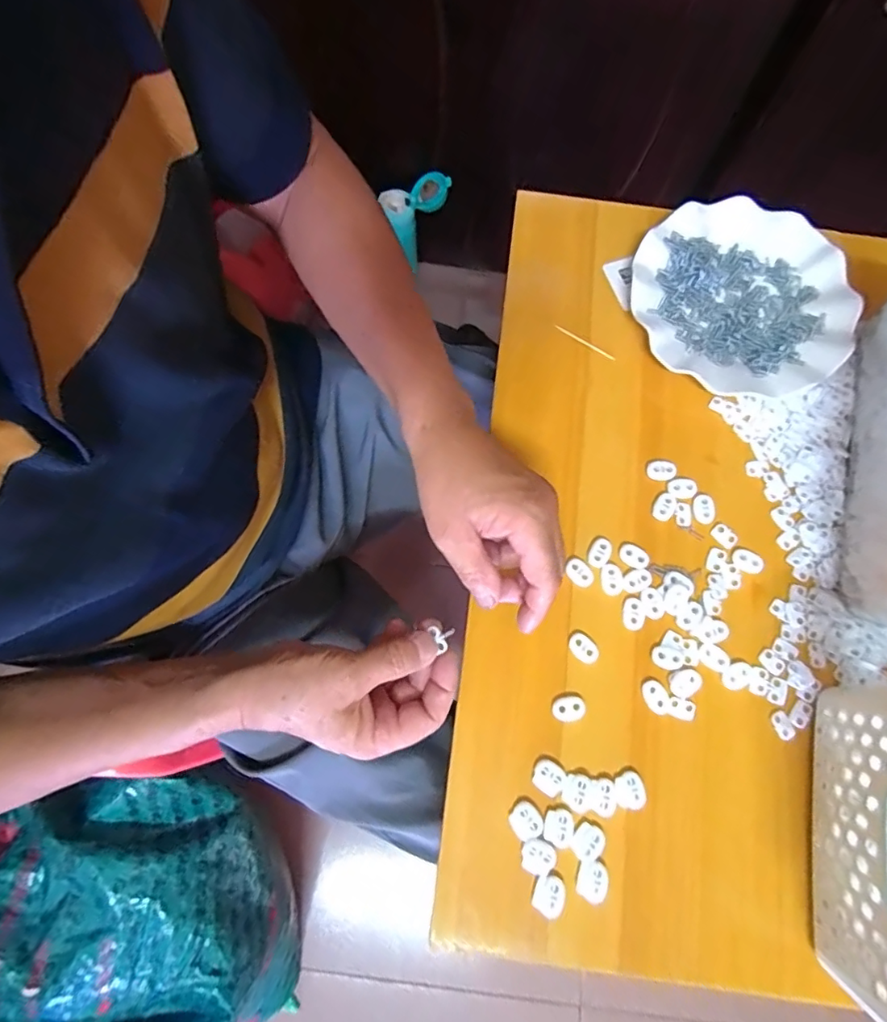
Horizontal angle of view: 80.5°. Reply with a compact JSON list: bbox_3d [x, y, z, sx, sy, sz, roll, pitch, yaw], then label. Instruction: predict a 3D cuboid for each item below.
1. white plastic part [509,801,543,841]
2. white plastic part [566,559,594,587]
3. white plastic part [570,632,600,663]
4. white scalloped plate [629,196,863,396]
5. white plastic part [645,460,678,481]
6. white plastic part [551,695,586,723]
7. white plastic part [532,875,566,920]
[{"bbox_3d":[0.055,0.207,0.348,0.020,0.004,0.022,-30,79,-9],"label":"white plastic part"},{"bbox_3d":[0.102,0.046,0.393,0.015,0.004,0.023,-41,80,-10],"label":"white plastic part"},{"bbox_3d":[0.101,0.100,0.379,0.022,0.004,0.016,38,78,7],"label":"white plastic part"},{"bbox_3d":[0.250,-0.180,0.447,0.179,0.024,0.174,0,76,-2],"label":"white scalloped plate"},{"bbox_3d":[0.173,-0.032,0.415,0.023,0.004,0.016,-2,76,-2],"label":"white plastic part"},{"bbox_3d":[0.089,0.139,0.369,0.024,0.004,0.018,-13,77,-5],"label":"white plastic part"},{"bbox_3d":[0.069,0.249,0.338,0.020,0.004,0.023,20,76,3],"label":"white plastic part"}]

